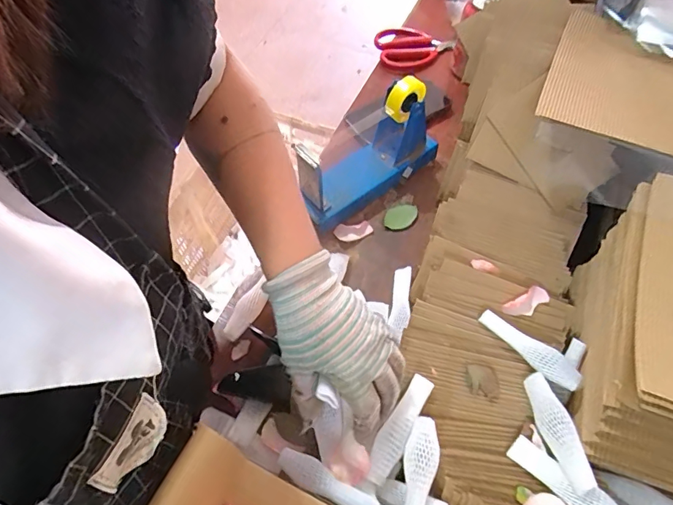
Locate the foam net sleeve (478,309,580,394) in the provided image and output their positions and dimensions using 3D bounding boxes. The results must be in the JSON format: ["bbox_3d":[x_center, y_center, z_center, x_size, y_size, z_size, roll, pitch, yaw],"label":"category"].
[{"bbox_3d":[0.181,0.087,0.425,0.026,0.021,0.097,-36,66,-18],"label":"foam net sleeve"}]

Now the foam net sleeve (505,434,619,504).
[{"bbox_3d":[0.186,0.187,0.366,0.025,0.014,0.095,-42,53,-20],"label":"foam net sleeve"}]

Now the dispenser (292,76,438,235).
[{"bbox_3d":[0.042,-0.129,0.555,0.180,0.124,0.076,-39,67,-19],"label":"dispenser"}]

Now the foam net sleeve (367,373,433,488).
[{"bbox_3d":[0.055,0.154,0.398,0.023,0.018,0.095,30,65,16],"label":"foam net sleeve"}]

